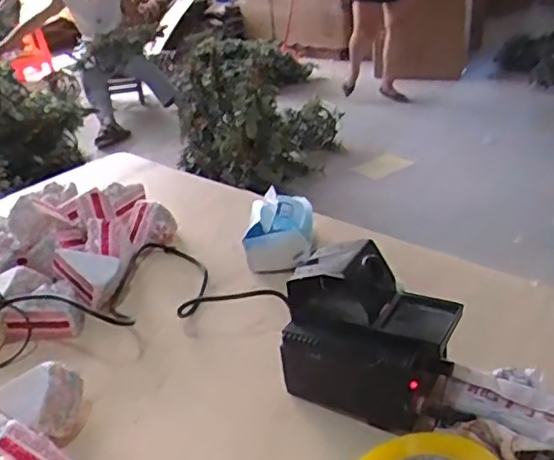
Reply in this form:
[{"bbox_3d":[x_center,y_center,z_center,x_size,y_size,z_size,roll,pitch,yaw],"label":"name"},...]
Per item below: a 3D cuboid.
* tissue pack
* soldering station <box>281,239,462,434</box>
[{"bbox_3d":[0.003,0.000,0.883,0.102,0.070,0.118,-4,29,2],"label":"tissue pack"},{"bbox_3d":[0.094,0.108,0.605,0.165,0.161,0.095,11,33,26],"label":"soldering station"}]

